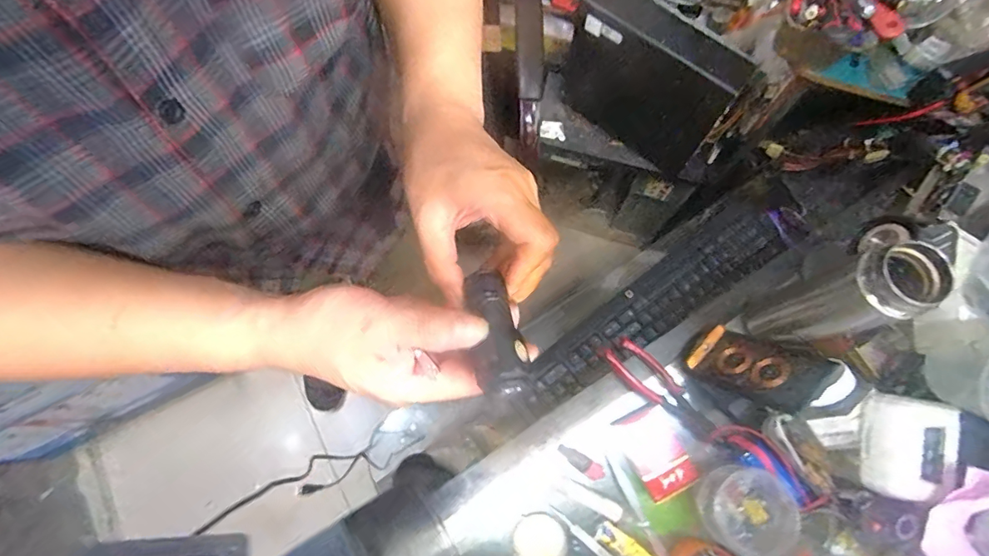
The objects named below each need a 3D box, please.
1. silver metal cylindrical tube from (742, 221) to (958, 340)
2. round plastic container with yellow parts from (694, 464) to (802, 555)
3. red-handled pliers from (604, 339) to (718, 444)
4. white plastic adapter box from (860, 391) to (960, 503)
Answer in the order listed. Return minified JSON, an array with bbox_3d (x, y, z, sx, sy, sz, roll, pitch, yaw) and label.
[{"bbox_3d":[0.322,0.022,0.475,0.059,0.205,0.060,0,74,0],"label":"silver metal cylindrical tube"},{"bbox_3d":[0.245,0.227,0.473,0.080,0.042,0.077,0,74,0],"label":"round plastic container with yellow parts"},{"bbox_3d":[0.189,0.127,0.546,0.042,0.019,0.143,-42,78,-11],"label":"red-handled pliers"},{"bbox_3d":[0.363,0.147,0.421,0.067,0.031,0.085,4,74,2],"label":"white plastic adapter box"}]

